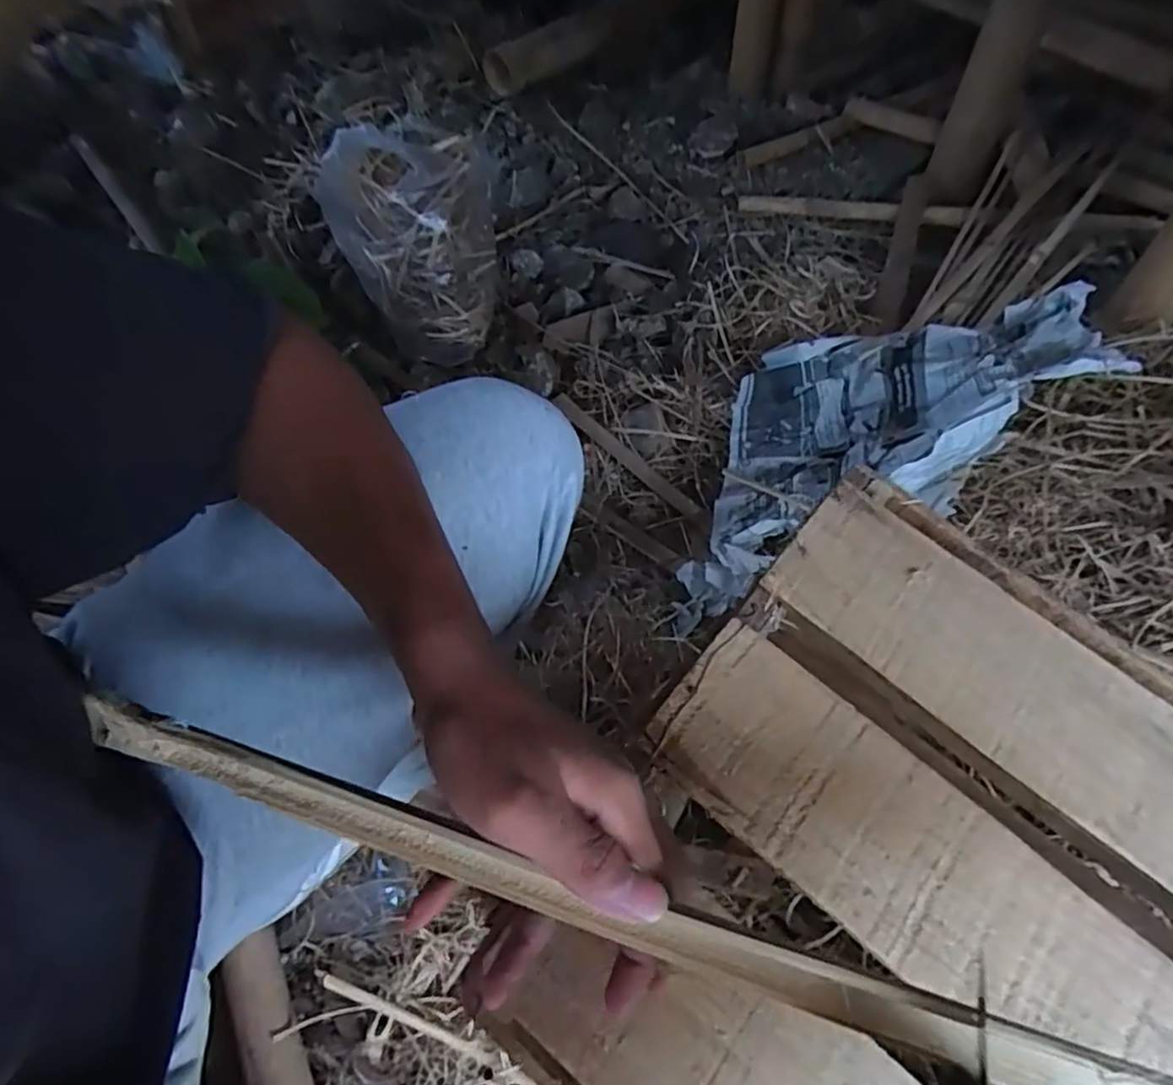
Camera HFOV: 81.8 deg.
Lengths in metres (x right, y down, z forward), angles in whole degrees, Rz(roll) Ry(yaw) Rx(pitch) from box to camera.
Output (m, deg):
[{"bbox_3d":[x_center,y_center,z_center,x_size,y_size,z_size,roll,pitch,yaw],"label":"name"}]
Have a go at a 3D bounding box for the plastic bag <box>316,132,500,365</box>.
[{"bbox_3d":[-0.233,-0.419,0.965,0.232,0.262,0.187,-16,58,-11],"label":"plastic bag"}]

